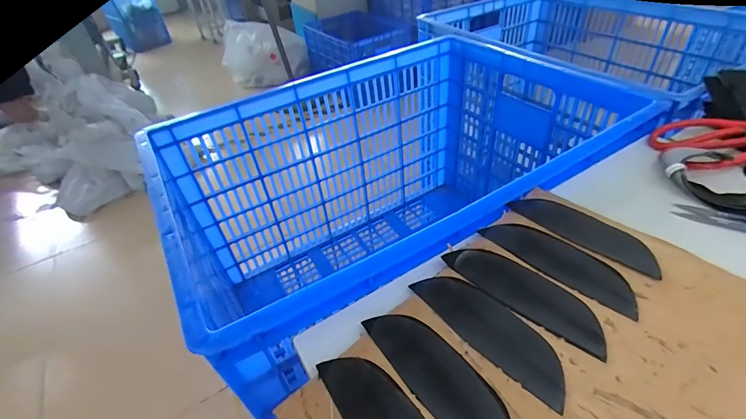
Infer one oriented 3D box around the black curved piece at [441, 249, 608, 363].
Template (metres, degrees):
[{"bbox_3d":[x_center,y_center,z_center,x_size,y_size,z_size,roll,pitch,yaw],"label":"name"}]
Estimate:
[{"bbox_3d":[0.133,0.072,0.331,0.143,0.009,0.043,30,53,35],"label":"black curved piece"}]

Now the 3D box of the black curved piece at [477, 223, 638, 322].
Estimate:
[{"bbox_3d":[0.172,0.046,0.348,0.044,0.006,0.141,-36,48,-29],"label":"black curved piece"}]

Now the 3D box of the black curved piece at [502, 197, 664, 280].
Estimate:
[{"bbox_3d":[0.212,0.018,0.376,0.050,0.004,0.142,-34,47,-28],"label":"black curved piece"}]

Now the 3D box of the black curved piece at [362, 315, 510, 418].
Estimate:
[{"bbox_3d":[0.051,0.126,0.284,0.046,0.004,0.140,-33,46,-20],"label":"black curved piece"}]

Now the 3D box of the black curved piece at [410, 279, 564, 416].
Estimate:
[{"bbox_3d":[0.096,0.097,0.310,0.046,0.005,0.141,-31,46,-26],"label":"black curved piece"}]

